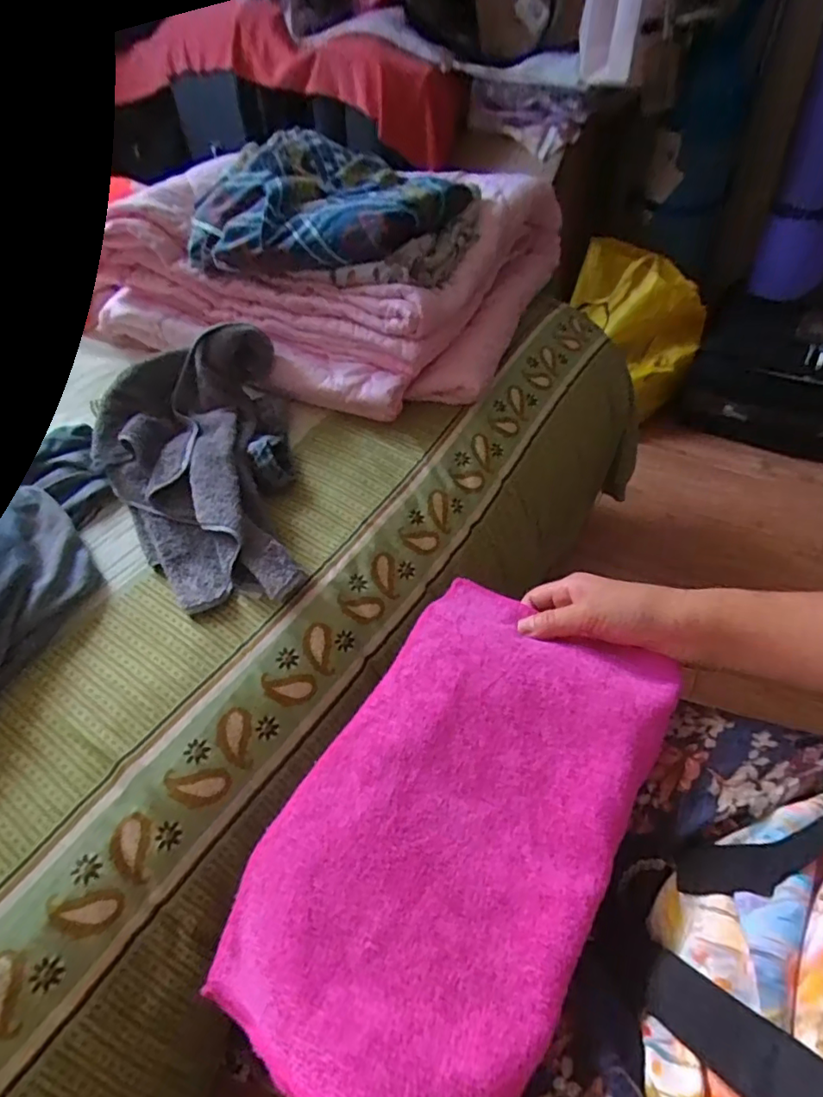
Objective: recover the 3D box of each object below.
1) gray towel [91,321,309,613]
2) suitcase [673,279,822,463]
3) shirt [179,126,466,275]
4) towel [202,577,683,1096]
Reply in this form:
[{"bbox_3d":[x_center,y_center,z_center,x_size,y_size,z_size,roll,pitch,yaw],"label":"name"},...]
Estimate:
[{"bbox_3d":[-0.221,-0.086,0.569,0.188,0.096,0.318,-12,49,-5],"label":"gray towel"},{"bbox_3d":[0.861,-0.375,1.240,0.471,0.269,0.237,16,52,19],"label":"suitcase"},{"bbox_3d":[-0.095,-0.405,0.668,0.290,0.074,0.219,13,51,17],"label":"shirt"},{"bbox_3d":[0.031,0.146,0.346,0.179,0.057,0.311,23,55,24],"label":"towel"}]

